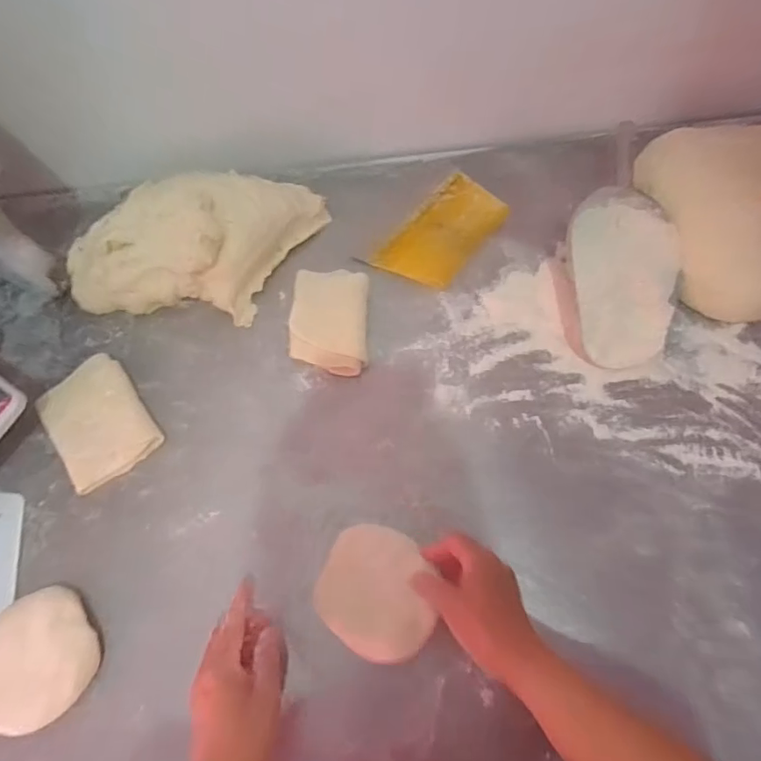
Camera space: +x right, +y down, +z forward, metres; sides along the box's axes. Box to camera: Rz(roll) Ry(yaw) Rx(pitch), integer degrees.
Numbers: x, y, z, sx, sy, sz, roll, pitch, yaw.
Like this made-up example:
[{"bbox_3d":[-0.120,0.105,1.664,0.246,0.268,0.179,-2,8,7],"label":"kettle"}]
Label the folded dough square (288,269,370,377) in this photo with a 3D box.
[{"bbox_3d":[-0.058,-0.072,0.592,0.086,0.020,0.133,0,67,0],"label":"folded dough square"}]

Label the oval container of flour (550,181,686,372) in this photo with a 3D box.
[{"bbox_3d":[0.278,-0.119,0.600,0.137,0.058,0.204,3,67,1],"label":"oval container of flour"}]

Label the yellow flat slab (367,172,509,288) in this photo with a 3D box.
[{"bbox_3d":[0.079,-0.186,0.646,0.096,0.017,0.170,38,72,14],"label":"yellow flat slab"}]

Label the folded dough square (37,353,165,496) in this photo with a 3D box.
[{"bbox_3d":[-0.299,0.041,0.541,0.093,0.036,0.128,-34,71,-13],"label":"folded dough square"}]

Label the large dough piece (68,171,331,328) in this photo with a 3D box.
[{"bbox_3d":[-0.207,-0.158,0.592,0.294,0.095,0.170,-14,68,-6],"label":"large dough piece"}]

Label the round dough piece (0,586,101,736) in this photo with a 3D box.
[{"bbox_3d":[-0.302,0.244,0.455,0.098,0.034,0.102,0,67,0],"label":"round dough piece"}]

